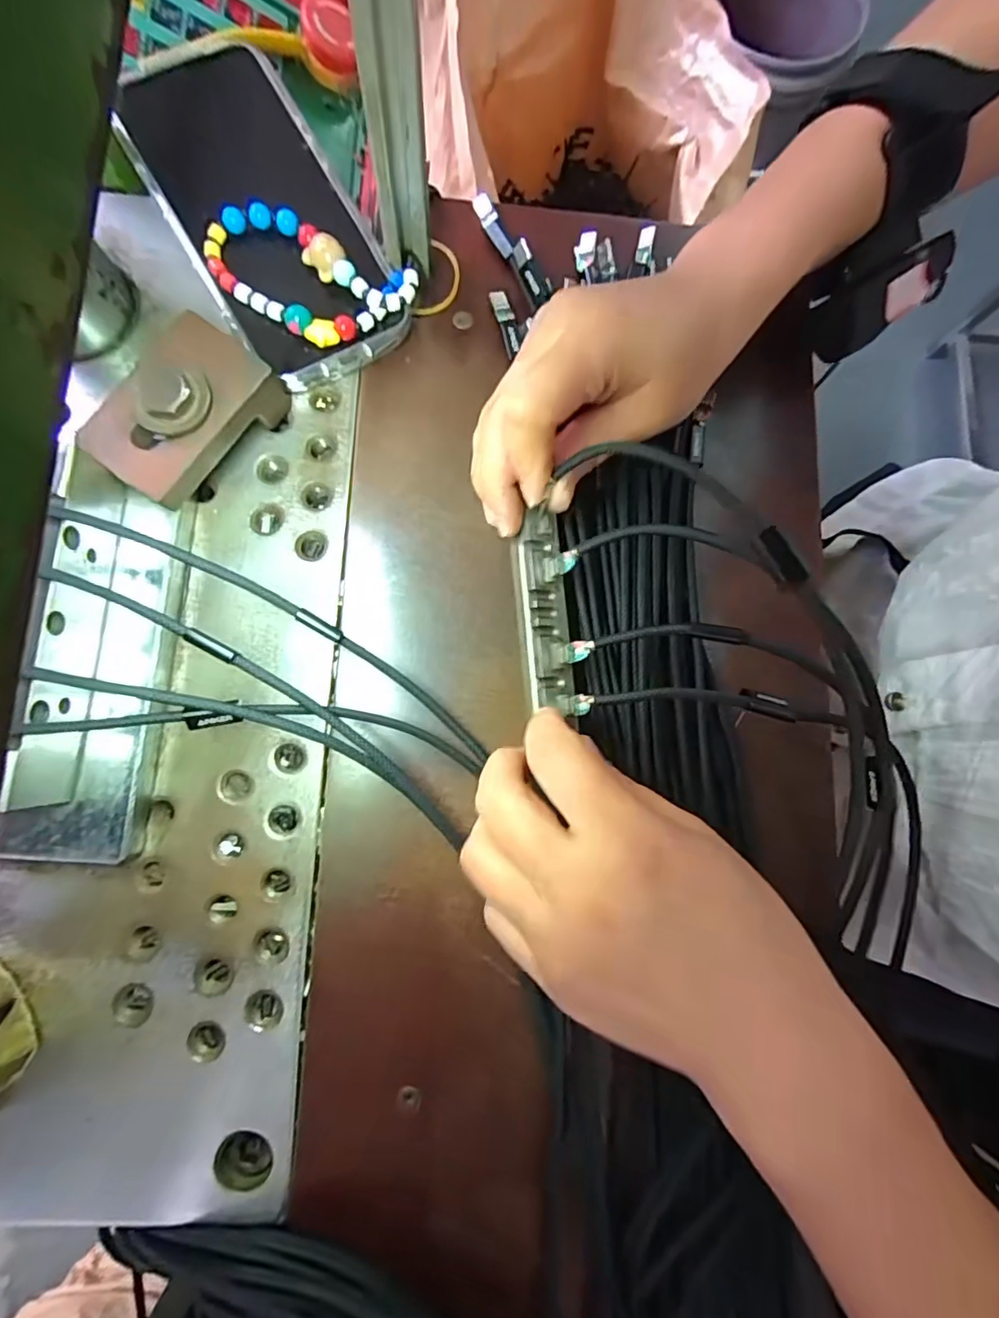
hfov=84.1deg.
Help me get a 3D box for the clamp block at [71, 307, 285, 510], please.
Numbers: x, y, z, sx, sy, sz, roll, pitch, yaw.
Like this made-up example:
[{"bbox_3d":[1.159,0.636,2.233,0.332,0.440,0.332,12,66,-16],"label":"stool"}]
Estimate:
[{"bbox_3d":[-0.132,-0.103,0.239,0.052,0.038,0.077,30,81,1],"label":"clamp block"}]

